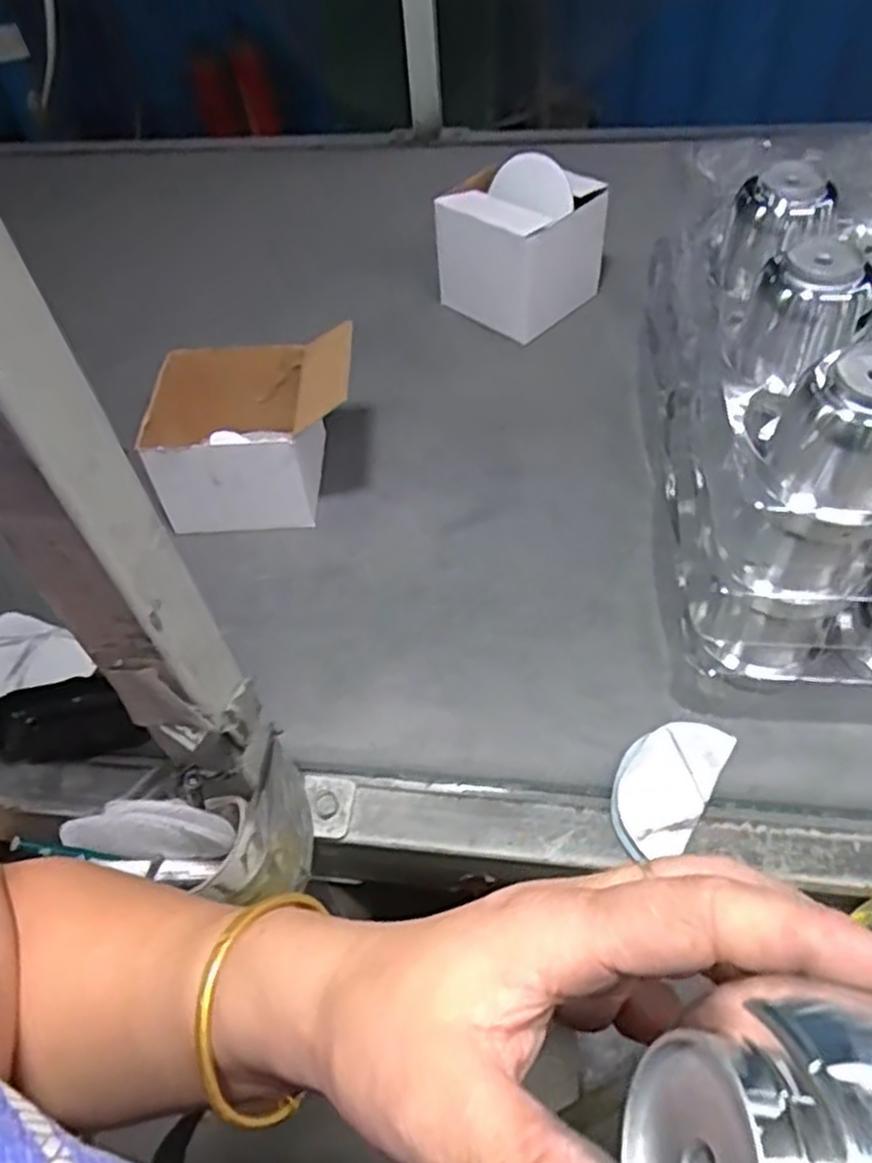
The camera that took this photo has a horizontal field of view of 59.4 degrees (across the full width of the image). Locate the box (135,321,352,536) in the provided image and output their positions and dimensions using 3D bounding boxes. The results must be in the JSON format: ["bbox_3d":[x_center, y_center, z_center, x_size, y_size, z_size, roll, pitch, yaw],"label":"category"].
[{"bbox_3d":[-0.165,-0.132,0.659,0.194,0.133,0.131,-4,51,1],"label":"box"}]

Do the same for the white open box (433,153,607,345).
[{"bbox_3d":[0.085,-0.353,0.806,0.126,0.141,0.131,-38,58,-24],"label":"white open box"}]

